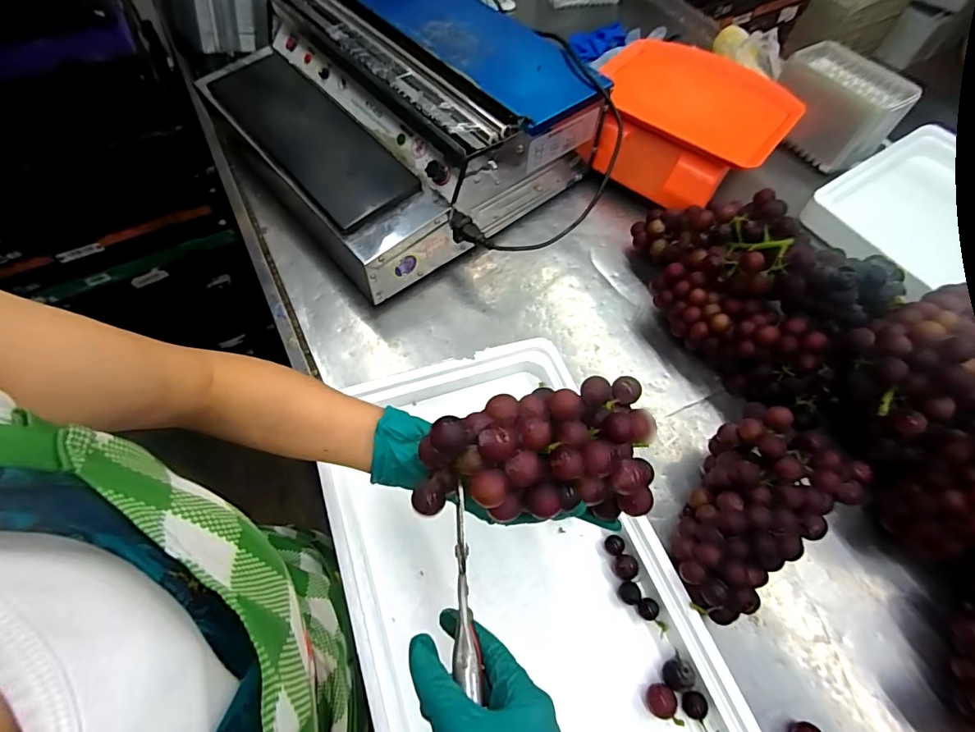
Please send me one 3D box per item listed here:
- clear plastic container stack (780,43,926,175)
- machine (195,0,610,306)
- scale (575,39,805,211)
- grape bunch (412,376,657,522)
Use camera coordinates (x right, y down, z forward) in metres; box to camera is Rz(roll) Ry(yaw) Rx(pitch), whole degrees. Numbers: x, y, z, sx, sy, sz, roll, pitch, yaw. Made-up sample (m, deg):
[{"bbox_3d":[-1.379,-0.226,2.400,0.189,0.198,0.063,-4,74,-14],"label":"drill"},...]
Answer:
[{"bbox_3d":[0.619,-0.459,0.834,0.114,0.126,0.204,-23,66,-15],"label":"clear plastic container stack"},{"bbox_3d":[-0.144,-0.423,0.729,0.444,0.154,0.563,-36,68,-19],"label":"machine"},{"bbox_3d":[0.313,-0.384,0.759,0.297,0.158,0.233,25,63,12],"label":"scale"},{"bbox_3d":[0.048,0.063,0.330,0.189,0.066,0.096,-4,60,-28],"label":"grape bunch"}]

